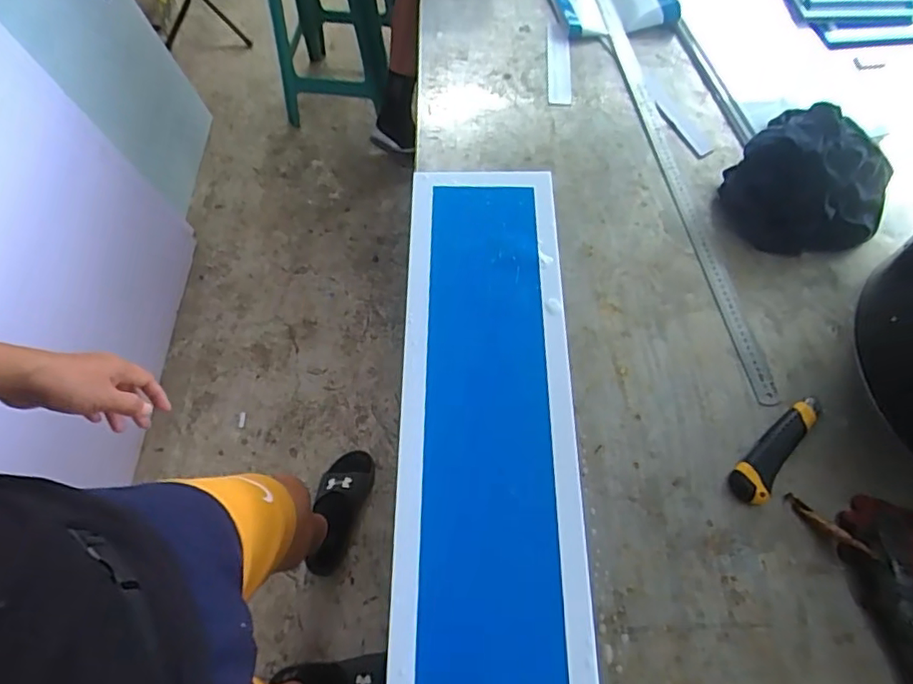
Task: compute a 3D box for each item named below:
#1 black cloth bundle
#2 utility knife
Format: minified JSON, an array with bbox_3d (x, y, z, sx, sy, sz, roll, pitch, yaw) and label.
[{"bbox_3d":[0.485,-0.218,0.785,0.191,0.107,0.188,-1,62,1],"label":"black cloth bundle"},{"bbox_3d":[0.362,0.117,0.642,0.151,0.015,0.040,-41,68,-18],"label":"utility knife"}]

